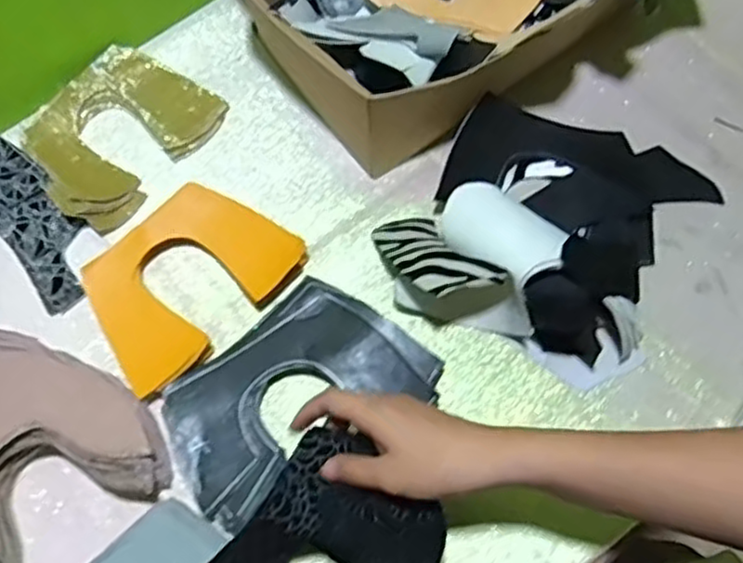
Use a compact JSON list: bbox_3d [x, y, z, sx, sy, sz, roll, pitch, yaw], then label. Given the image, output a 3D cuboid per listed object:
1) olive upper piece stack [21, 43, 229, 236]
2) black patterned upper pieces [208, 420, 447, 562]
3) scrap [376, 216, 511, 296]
[{"bbox_3d":[-0.229,-0.134,0.647,0.127,0.025,0.164,35,71,15],"label":"olive upper piece stack"},{"bbox_3d":[-0.024,0.185,0.468,0.118,0.072,0.140,33,71,15],"label":"black patterned upper pieces"},{"bbox_3d":[0.046,-0.021,0.552,0.055,0.013,0.128,-24,32,-16],"label":"scrap"}]

